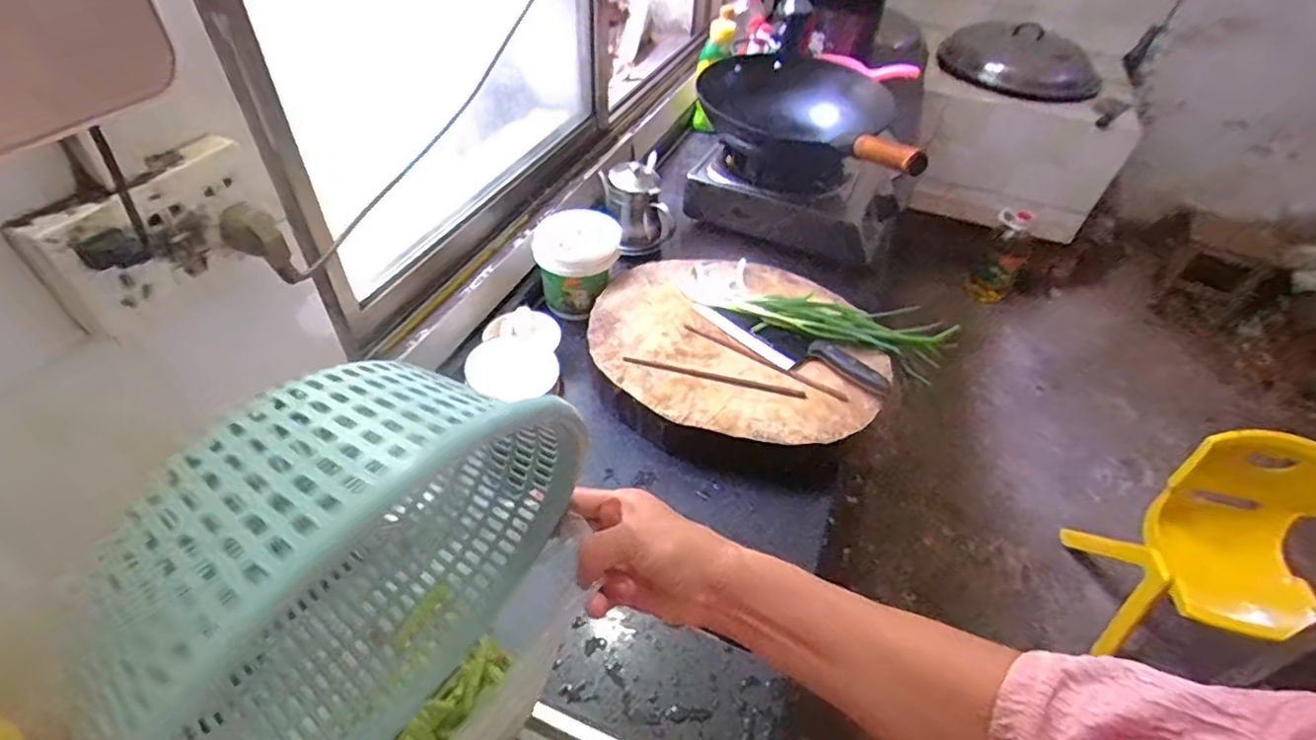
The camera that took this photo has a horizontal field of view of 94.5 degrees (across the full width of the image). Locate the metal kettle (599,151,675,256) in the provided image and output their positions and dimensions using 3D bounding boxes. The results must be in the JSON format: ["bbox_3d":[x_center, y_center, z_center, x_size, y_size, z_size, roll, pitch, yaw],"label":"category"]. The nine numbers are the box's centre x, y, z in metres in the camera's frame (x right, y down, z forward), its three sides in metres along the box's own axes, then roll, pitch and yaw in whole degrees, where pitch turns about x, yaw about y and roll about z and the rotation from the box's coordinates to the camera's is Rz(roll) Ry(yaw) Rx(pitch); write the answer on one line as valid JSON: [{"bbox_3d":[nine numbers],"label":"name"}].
[{"bbox_3d":[-0.033,-0.273,1.032,0.089,0.128,0.110,-12,48,-16],"label":"metal kettle"}]

